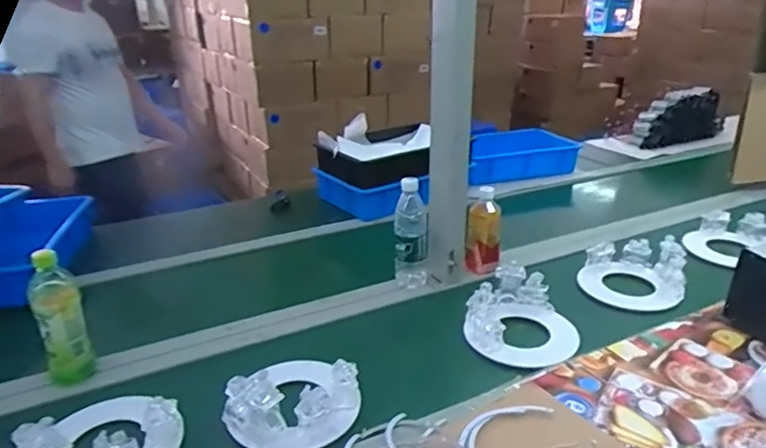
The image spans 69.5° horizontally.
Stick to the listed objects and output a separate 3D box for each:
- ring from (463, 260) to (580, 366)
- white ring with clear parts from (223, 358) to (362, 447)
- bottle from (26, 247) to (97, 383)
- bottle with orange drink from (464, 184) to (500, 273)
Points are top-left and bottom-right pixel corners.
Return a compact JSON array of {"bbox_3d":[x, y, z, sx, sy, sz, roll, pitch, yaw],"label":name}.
[{"bbox_3d":[0.250,0.161,0.987,0.185,0.096,0.173,-1,24,0],"label":"ring"},{"bbox_3d":[-0.126,0.233,0.812,0.172,0.100,0.188,9,26,20],"label":"white ring with clear parts"},{"bbox_3d":[-0.509,0.147,0.872,0.065,0.203,0.069,-15,28,-29],"label":"bottle"},{"bbox_3d":[0.215,0.021,1.174,0.070,0.177,0.066,5,25,12],"label":"bottle with orange drink"}]

